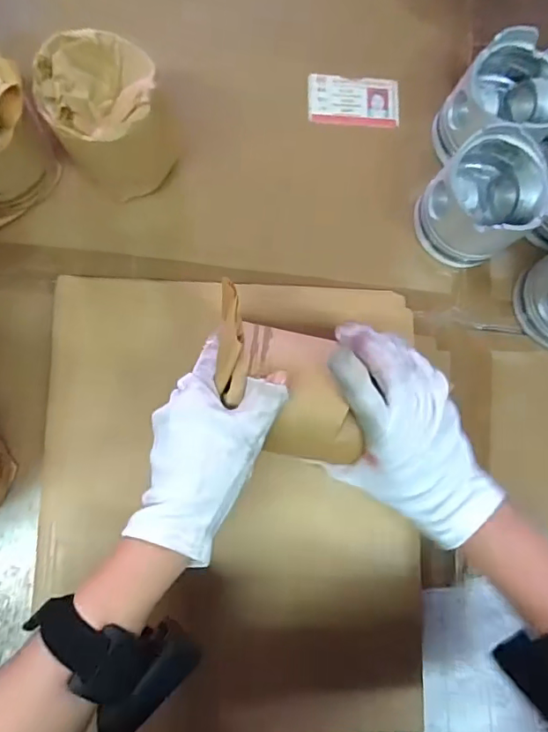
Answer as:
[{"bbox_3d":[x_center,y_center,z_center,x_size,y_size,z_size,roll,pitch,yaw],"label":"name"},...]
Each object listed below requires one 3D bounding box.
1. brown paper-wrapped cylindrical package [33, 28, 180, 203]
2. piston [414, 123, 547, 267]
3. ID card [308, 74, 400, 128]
[{"bbox_3d":[-0.135,-0.200,0.421,0.093,0.107,0.102,-23,86,-10],"label":"brown paper-wrapped cylindrical package"},{"bbox_3d":[0.187,-0.147,0.458,0.086,0.095,0.092,1,83,-6],"label":"piston"},{"bbox_3d":[0.080,-0.266,0.507,0.091,0.006,0.047,2,88,-5],"label":"ID card"}]

